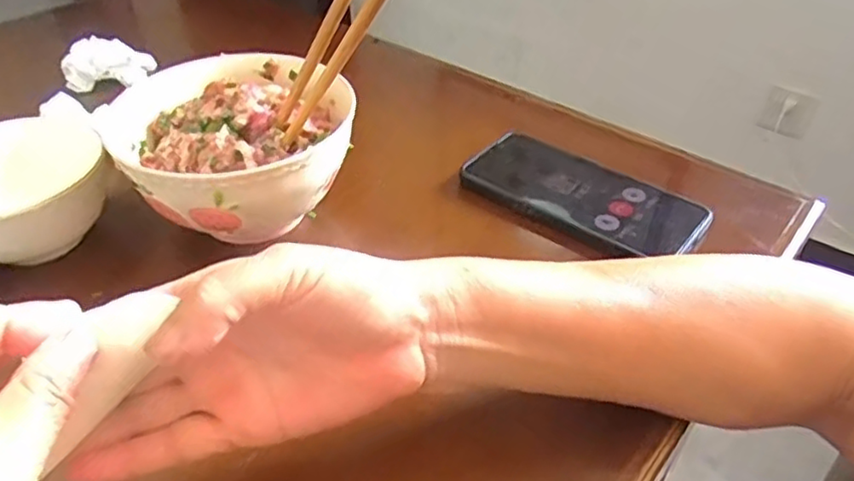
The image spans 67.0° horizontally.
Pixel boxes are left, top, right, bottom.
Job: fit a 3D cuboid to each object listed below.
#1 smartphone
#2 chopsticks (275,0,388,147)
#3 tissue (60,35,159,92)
[{"bbox_3d":[0.109,-0.035,0.456,0.161,0.016,0.085,31,49,31],"label":"smartphone"},{"bbox_3d":[-0.043,-0.118,0.348,0.027,0.173,0.018,34,41,-10],"label":"chopsticks"},{"bbox_3d":[-0.294,-0.164,0.593,0.075,0.033,0.044,-3,40,-5],"label":"tissue"}]

